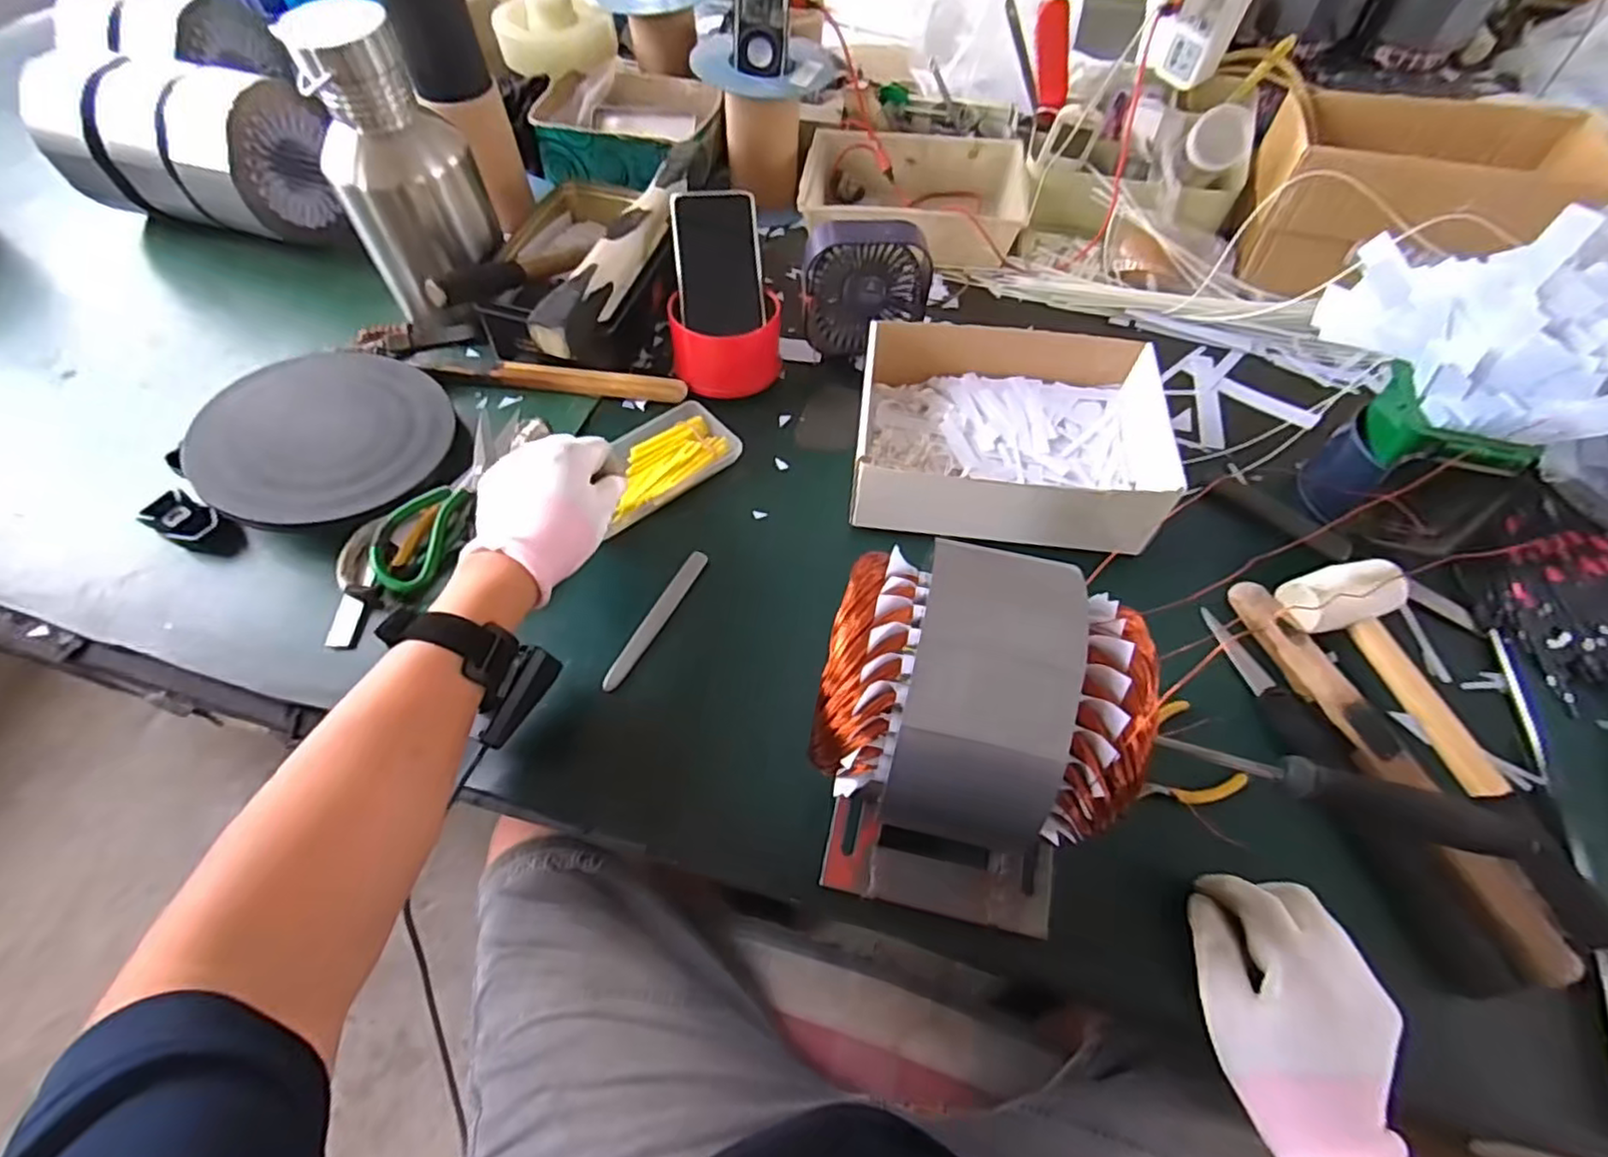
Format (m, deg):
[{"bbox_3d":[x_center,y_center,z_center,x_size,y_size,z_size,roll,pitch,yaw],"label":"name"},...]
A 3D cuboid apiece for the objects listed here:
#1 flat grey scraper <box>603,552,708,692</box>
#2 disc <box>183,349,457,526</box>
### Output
[{"bbox_3d":[-0.112,0.028,0.520,0.015,0.006,0.131,23,62,13],"label":"flat grey scraper"},{"bbox_3d":[-0.404,-0.126,0.578,0.177,0.043,0.186,0,59,0],"label":"disc"}]

